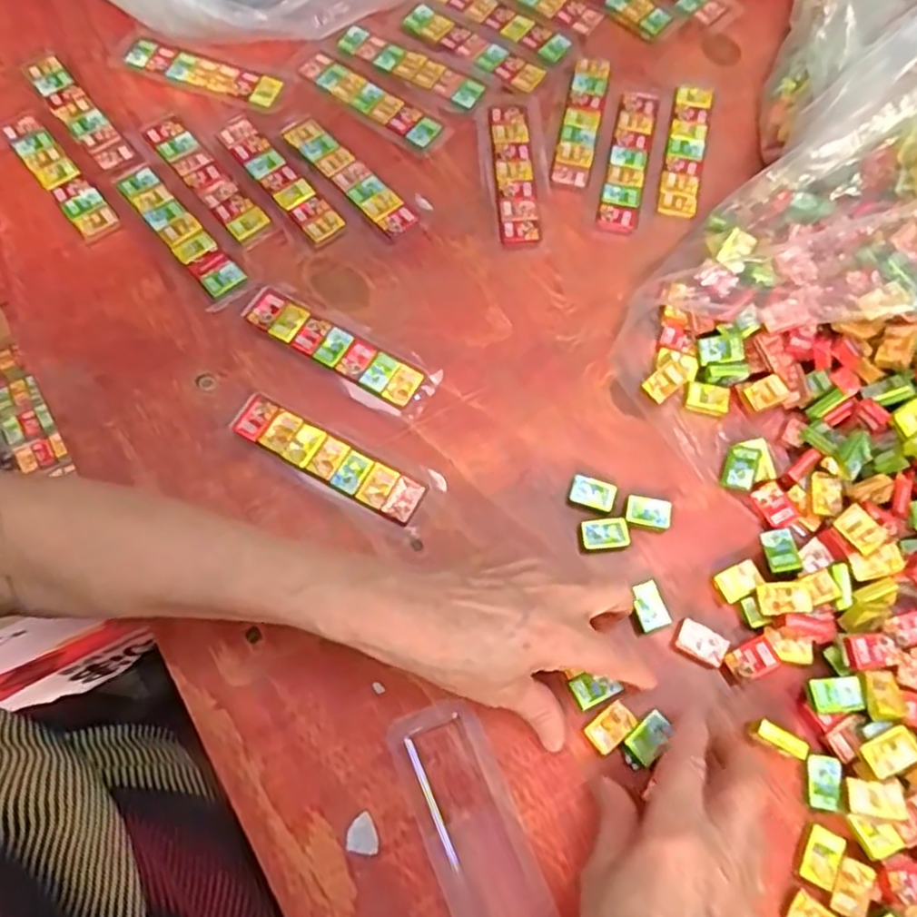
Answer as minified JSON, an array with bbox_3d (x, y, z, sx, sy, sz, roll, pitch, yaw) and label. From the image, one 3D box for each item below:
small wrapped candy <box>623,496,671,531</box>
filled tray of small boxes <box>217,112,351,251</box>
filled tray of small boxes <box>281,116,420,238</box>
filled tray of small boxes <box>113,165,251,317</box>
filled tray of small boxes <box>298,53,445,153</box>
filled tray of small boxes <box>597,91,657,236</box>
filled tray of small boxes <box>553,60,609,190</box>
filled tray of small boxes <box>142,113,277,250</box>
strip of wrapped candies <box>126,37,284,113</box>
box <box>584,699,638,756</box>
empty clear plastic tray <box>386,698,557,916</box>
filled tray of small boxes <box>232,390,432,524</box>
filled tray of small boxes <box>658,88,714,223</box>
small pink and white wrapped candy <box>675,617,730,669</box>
[{"bbox_3d":[0.109,0.032,0.410,0.026,0.009,0.018,7,70,3],"label":"small wrapped candy"},{"bbox_3d":[-0.124,-0.193,0.488,0.026,0.008,0.122,-38,74,-13],"label":"filled tray of small boxes"},{"bbox_3d":[-0.076,-0.198,0.492,0.026,0.010,0.119,-42,75,-14],"label":"filled tray of small boxes"},{"bbox_3d":[-0.184,-0.150,0.471,0.031,0.005,0.126,-35,73,-12],"label":"filled tray of small boxes"},{"bbox_3d":[-0.064,-0.263,0.515,0.122,0.006,0.026,37,74,13],"label":"filled tray of small boxes"},{"bbox_3d":[0.120,-0.214,0.501,0.027,0.004,0.125,12,70,5],"label":"filled tray of small boxes"},{"bbox_3d":[0.089,-0.245,0.513,0.025,0.004,0.122,11,70,4],"label":"filled tray of small boxes"},{"bbox_3d":[-0.173,-0.193,0.486,0.028,0.006,0.124,-38,74,-13],"label":"filled tray of small boxes"},{"bbox_3d":[-0.189,-0.285,0.520,0.122,0.008,0.029,21,71,8],"label":"strip of wrapped candies"},{"bbox_3d":[0.079,0.139,0.366,0.026,0.006,0.017,-37,74,-12],"label":"box"},{"bbox_3d":[0.009,0.191,0.349,0.047,0.007,0.135,-22,71,-8],"label":"empty clear plastic tray"},{"bbox_3d":[-0.077,0.000,0.419,0.122,0.007,0.026,29,72,10],"label":"filled tray of small boxes"},{"bbox_3d":[0.161,-0.220,0.503,0.026,0.008,0.116,12,70,5],"label":"filled tray of small boxes"},{"bbox_3d":[0.131,0.100,0.382,0.027,0.005,0.018,27,89,7],"label":"small pink and white wrapped candy"}]

